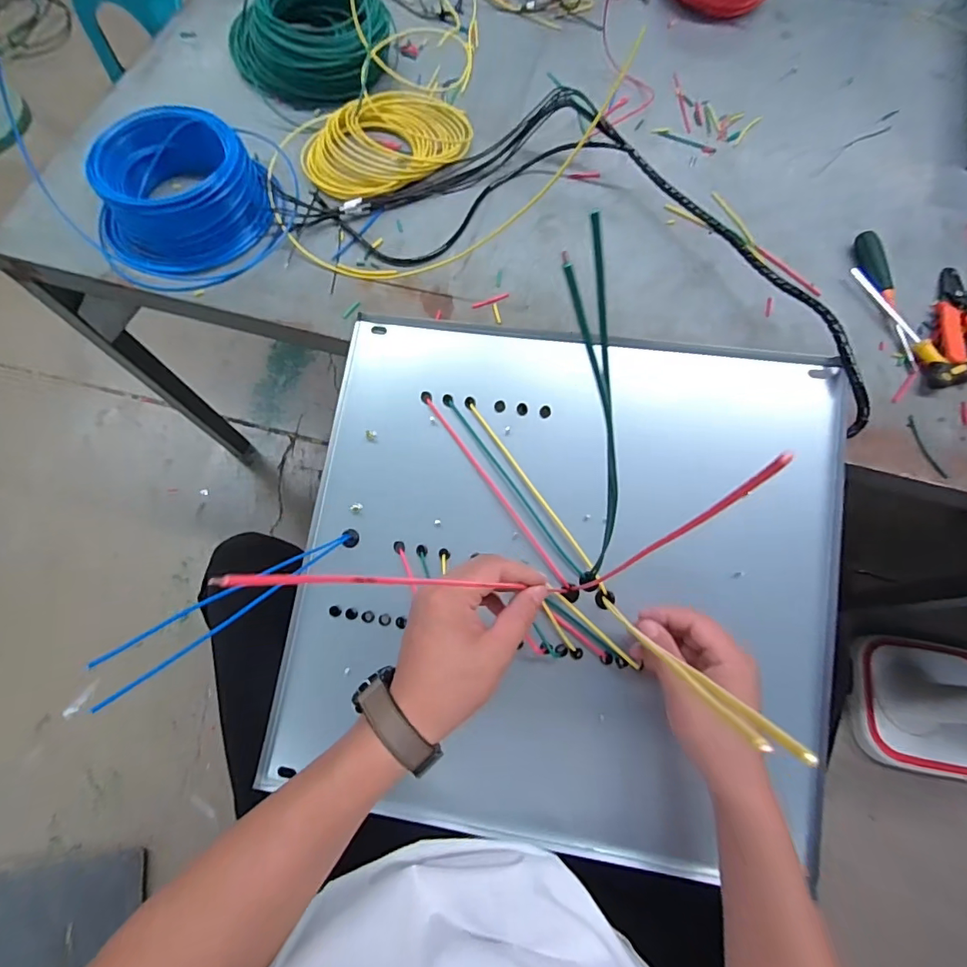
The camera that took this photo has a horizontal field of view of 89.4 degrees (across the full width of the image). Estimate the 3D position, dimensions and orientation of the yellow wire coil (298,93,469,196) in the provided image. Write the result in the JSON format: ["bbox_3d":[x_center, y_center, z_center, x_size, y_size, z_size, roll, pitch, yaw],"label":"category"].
[{"bbox_3d":[-0.129,-0.473,0.665,0.175,0.037,0.229,35,74,11],"label":"yellow wire coil"}]

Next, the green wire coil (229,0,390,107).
[{"bbox_3d":[-0.251,-0.653,0.707,0.197,0.074,0.188,0,70,-1],"label":"green wire coil"}]

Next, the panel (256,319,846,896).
[{"bbox_3d":[0.074,0.090,0.511,0.523,0.034,0.508,7,82,7],"label":"panel"}]

